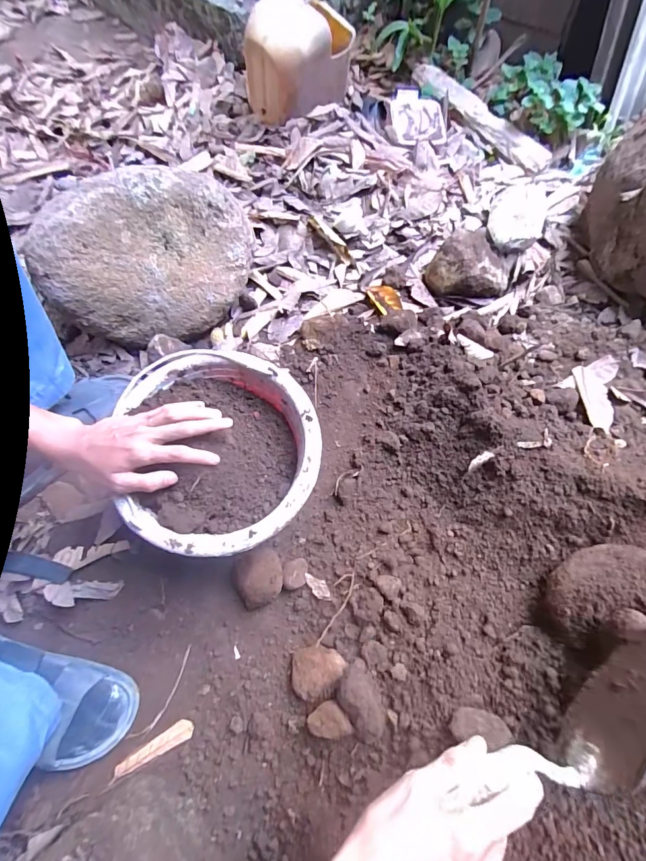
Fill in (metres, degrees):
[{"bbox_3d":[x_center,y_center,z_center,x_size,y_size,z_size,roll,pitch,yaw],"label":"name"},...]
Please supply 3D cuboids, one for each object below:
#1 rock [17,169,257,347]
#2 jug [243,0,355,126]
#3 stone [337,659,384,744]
[{"bbox_3d":[-0.265,-0.279,0.641,0.295,0.185,0.190,-12,66,-3],"label":"rock"},{"bbox_3d":[-0.054,-0.787,0.853,0.222,0.162,0.175,-3,66,1],"label":"jug"},{"bbox_3d":[0.044,0.304,0.448,0.044,0.031,0.076,-28,68,-10],"label":"stone"}]

